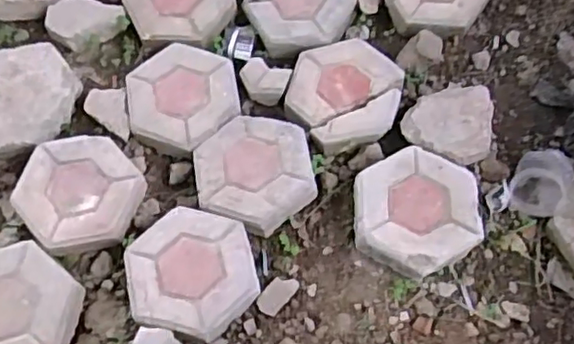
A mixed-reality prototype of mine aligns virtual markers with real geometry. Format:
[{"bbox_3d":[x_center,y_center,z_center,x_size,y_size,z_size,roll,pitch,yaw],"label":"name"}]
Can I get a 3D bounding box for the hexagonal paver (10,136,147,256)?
[{"bbox_3d":[-0.361,0.039,1.107,0.210,0.051,0.215,11,65,2],"label":"hexagonal paver"}]

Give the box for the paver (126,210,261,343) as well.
[{"bbox_3d":[-0.154,0.162,1.029,0.195,0.050,0.207,-11,67,-8],"label":"paver"}]

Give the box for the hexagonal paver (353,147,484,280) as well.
[{"bbox_3d":[0.215,0.066,1.065,0.207,0.057,0.199,-30,70,-15],"label":"hexagonal paver"}]

